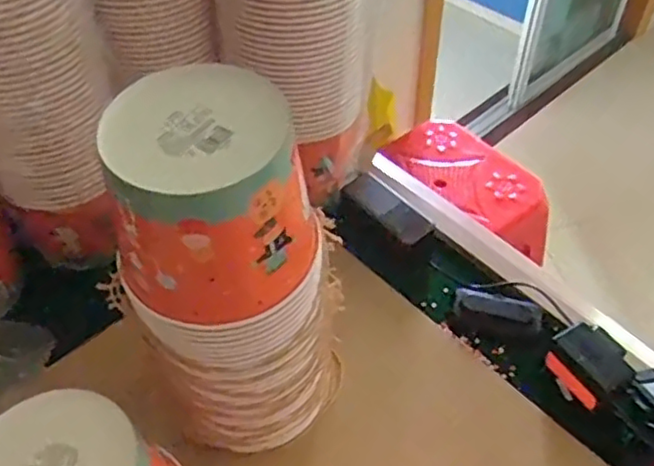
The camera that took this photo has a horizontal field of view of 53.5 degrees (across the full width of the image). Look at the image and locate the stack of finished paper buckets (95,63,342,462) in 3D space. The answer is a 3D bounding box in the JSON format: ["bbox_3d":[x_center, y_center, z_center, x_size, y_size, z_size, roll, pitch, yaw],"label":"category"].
[{"bbox_3d":[-0.072,0.052,0.563,0.156,0.368,0.135,-6,48,-4],"label":"stack of finished paper buckets"}]

